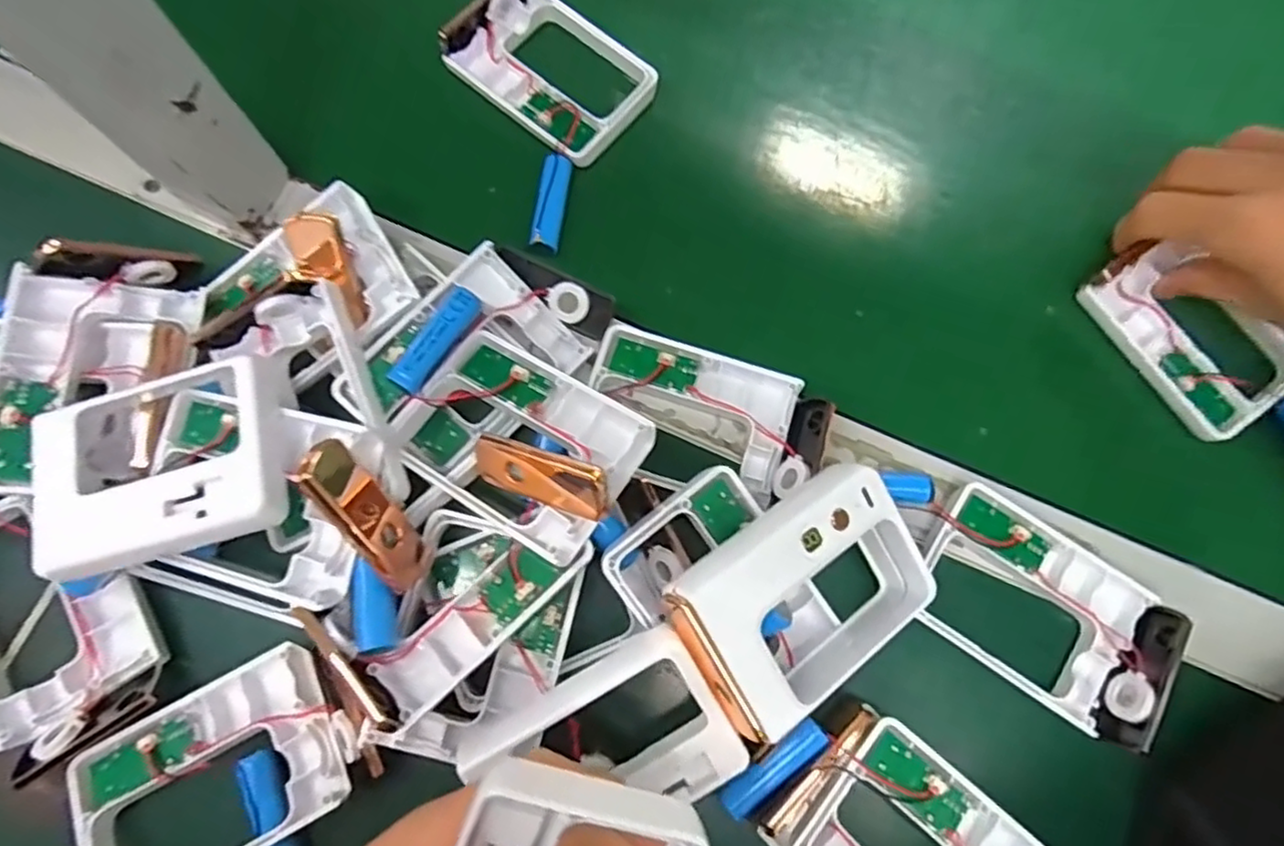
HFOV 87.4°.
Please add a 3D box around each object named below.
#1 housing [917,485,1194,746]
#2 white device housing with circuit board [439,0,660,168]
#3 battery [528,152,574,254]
[{"bbox_3d":[0.175,0.081,0.293,0.110,0.026,0.069,32,79,6],"label":"housing"},{"bbox_3d":[-0.047,-0.185,0.350,0.098,0.021,0.073,38,79,7],"label":"white device housing with circuit board"},{"bbox_3d":[-0.045,-0.110,0.336,0.014,0.012,0.048,9,77,1],"label":"battery"}]

